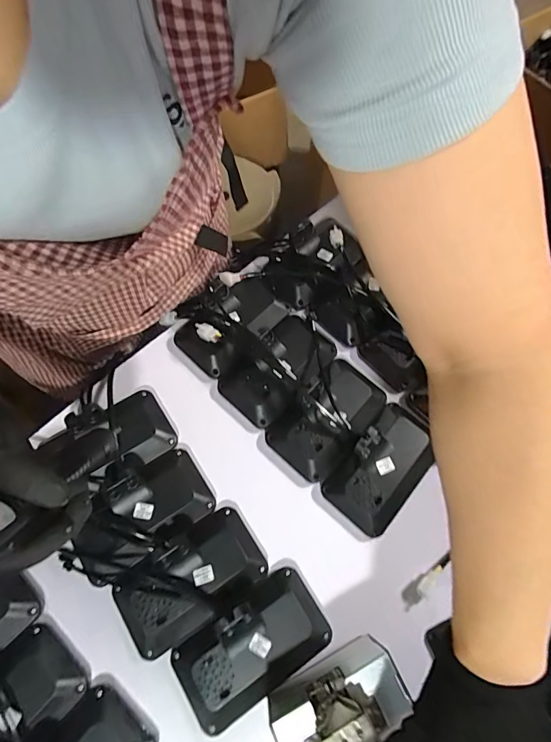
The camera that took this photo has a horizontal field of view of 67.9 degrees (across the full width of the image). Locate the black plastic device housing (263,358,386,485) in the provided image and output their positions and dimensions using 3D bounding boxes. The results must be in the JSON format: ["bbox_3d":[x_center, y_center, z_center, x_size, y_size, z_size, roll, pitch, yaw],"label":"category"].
[{"bbox_3d":[0.072,0.056,0.527,0.088,0.056,0.158,42,72,12],"label":"black plastic device housing"}]

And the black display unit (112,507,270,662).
[{"bbox_3d":[-0.098,0.224,0.448,0.161,0.039,0.104,-31,74,-15],"label":"black display unit"}]

